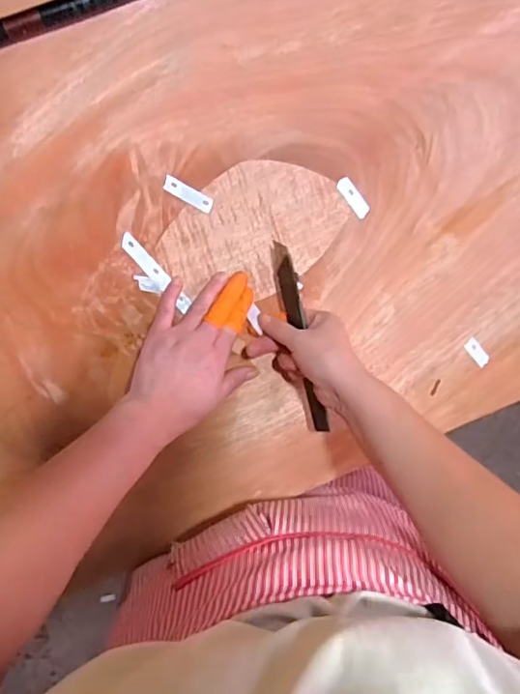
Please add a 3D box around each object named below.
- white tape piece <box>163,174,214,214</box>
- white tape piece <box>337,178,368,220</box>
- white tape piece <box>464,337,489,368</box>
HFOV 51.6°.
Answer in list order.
[{"bbox_3d":[-0.066,-0.141,0.495,0.048,0.004,0.015,28,92,-10],"label":"white tape piece"},{"bbox_3d":[0.090,-0.144,0.519,0.015,0.004,0.042,-37,100,-2],"label":"white tape piece"},{"bbox_3d":[0.228,0.006,0.562,0.015,0.004,0.034,-44,100,-1],"label":"white tape piece"}]

